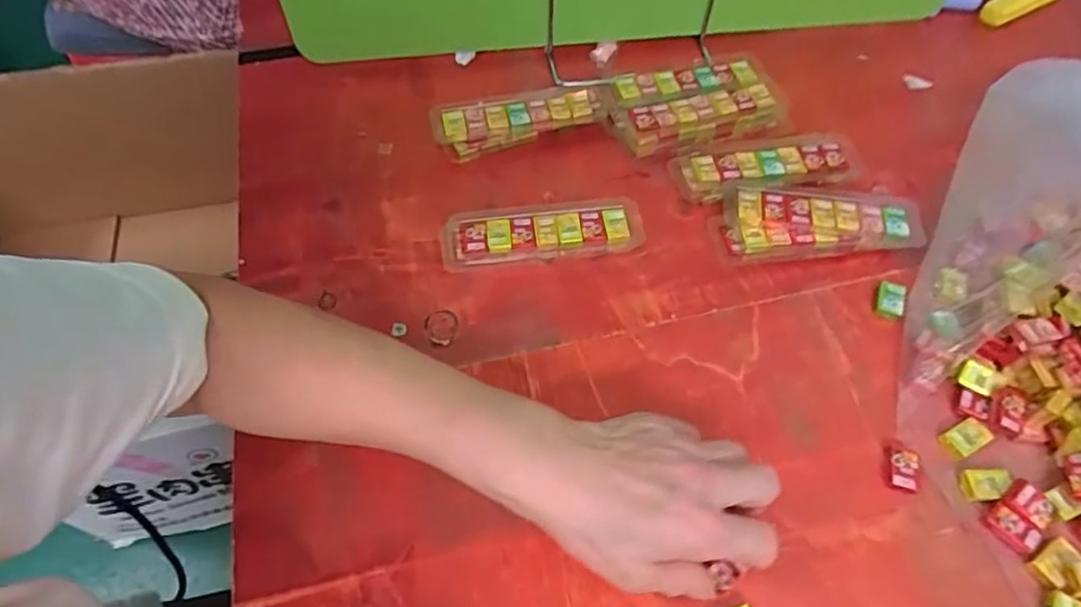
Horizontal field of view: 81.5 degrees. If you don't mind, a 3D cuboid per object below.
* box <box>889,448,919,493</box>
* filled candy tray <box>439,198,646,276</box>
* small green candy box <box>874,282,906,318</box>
[{"bbox_3d":[0.215,0.098,0.371,0.016,0.008,0.026,15,58,9],"label":"box"},{"bbox_3d":[0.001,-0.051,0.456,0.144,0.021,0.047,-6,57,-4],"label":"filled candy tray"},{"bbox_3d":[0.244,-0.003,0.436,0.018,0.007,0.026,19,59,11],"label":"small green candy box"}]

